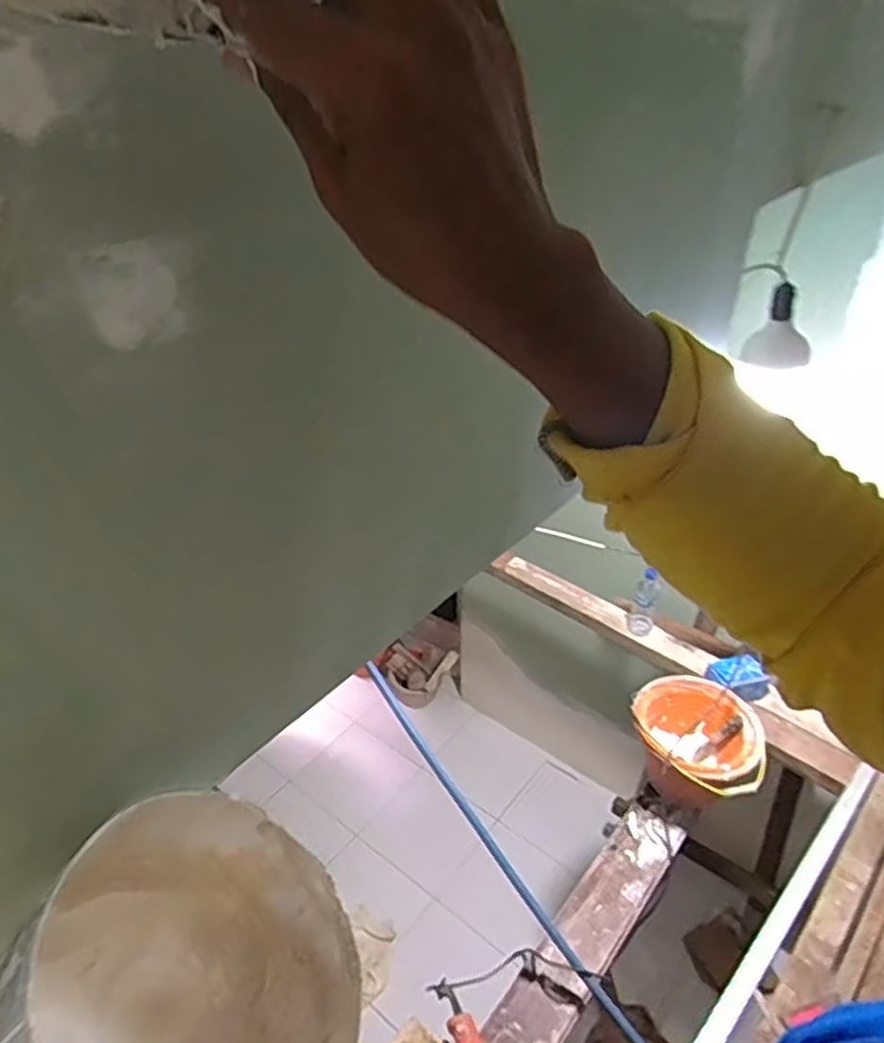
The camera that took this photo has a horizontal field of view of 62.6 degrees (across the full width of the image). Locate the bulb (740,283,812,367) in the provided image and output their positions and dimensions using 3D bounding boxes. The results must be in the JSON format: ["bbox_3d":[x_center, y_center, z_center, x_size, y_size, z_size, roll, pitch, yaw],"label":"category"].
[{"bbox_3d":[0.504,-0.290,1.077,0.091,0.115,0.088,14,37,21],"label":"bulb"}]

